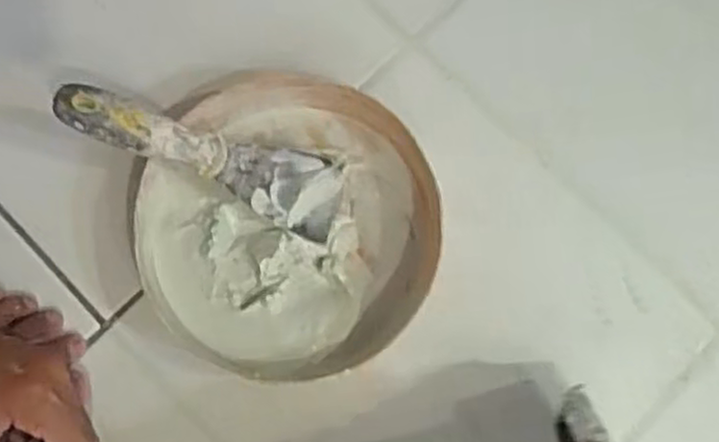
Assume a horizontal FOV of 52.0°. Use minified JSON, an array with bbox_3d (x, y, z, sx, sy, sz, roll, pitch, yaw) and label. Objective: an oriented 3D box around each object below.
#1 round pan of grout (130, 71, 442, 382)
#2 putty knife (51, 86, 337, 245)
[{"bbox_3d":[-0.047,0.003,0.502,0.196,0.037,0.198,0,78,1],"label":"round pan of grout"},{"bbox_3d":[-0.100,-0.042,0.483,0.188,0.017,0.055,20,78,-22],"label":"putty knife"}]

